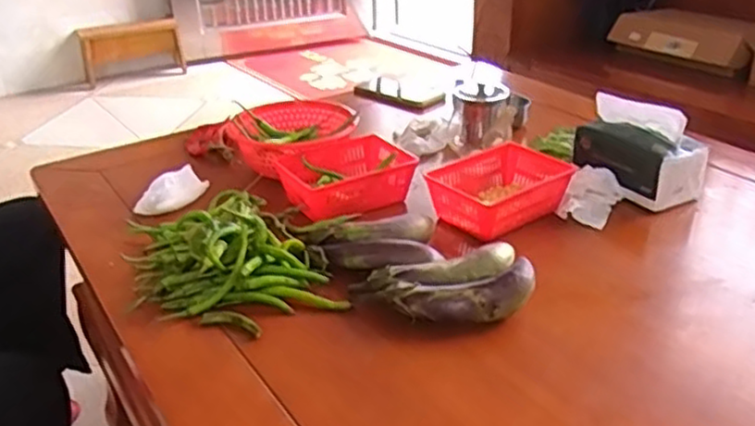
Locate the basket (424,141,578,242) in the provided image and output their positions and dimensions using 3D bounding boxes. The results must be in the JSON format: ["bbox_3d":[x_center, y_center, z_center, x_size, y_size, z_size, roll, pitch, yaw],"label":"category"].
[{"bbox_3d":[0.153,-0.030,0.877,0.172,0.051,0.126,-21,34,-30],"label":"basket"}]

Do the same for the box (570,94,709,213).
[{"bbox_3d":[0.328,-0.081,0.893,0.087,0.104,0.149,-21,34,-31],"label":"box"}]

